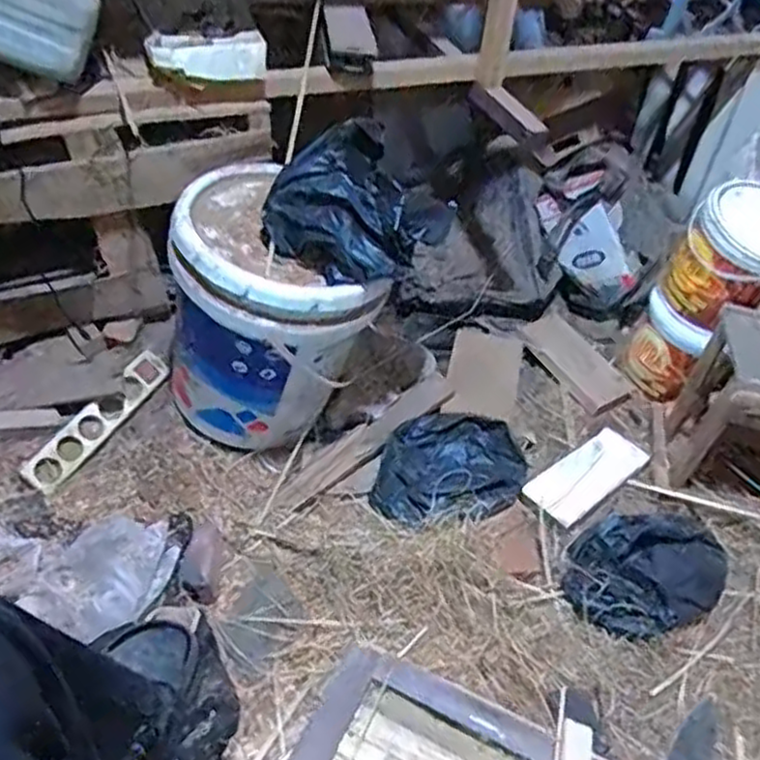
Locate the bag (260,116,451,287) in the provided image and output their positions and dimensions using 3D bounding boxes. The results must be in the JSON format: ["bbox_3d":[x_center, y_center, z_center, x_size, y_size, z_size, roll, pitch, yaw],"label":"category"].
[{"bbox_3d":[-0.032,-0.227,0.955,0.181,0.140,0.181,-31,55,-32],"label":"bag"}]

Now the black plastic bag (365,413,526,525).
[{"bbox_3d":[0.111,0.135,1.134,0.216,0.069,0.220,13,44,7],"label":"black plastic bag"}]

